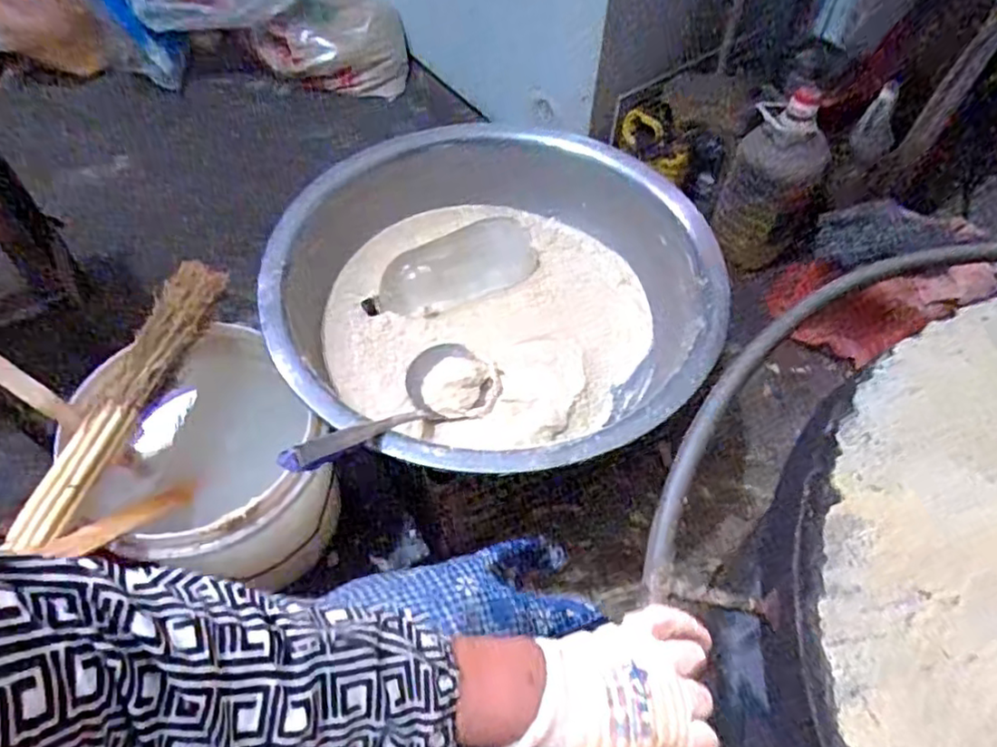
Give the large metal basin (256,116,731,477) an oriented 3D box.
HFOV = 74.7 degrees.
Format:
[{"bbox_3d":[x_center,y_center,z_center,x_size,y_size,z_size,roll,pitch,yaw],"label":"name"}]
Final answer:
[{"bbox_3d":[0.002,-0.101,0.839,0.529,0.137,0.563,1,53,-1],"label":"large metal basin"}]

